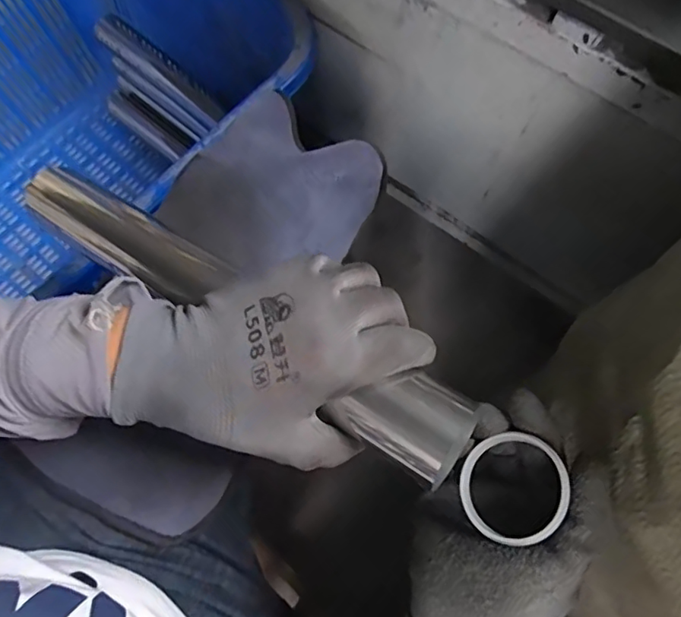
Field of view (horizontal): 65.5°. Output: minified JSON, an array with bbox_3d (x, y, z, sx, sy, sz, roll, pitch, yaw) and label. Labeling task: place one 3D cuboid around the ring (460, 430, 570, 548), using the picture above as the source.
[{"bbox_3d":[0.098,0.102,0.303,0.056,0.007,0.055,-8,63,17],"label":"ring"}]

